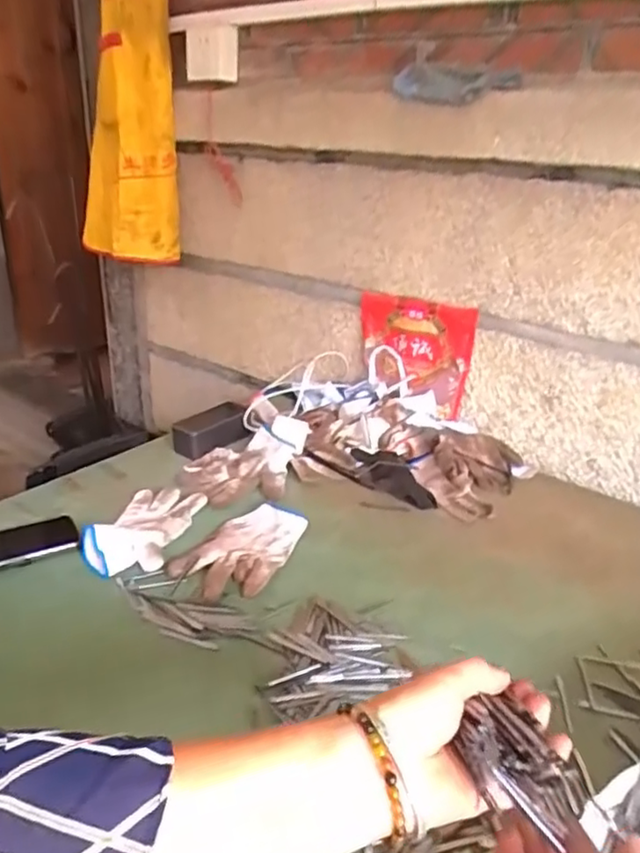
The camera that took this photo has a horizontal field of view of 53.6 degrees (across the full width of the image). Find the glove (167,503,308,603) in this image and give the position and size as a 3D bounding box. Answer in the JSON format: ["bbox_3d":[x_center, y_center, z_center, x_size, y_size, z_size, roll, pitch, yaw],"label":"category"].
[{"bbox_3d":[-0.085,0.147,0.767,0.107,0.020,0.169,19,29,30],"label":"glove"}]

